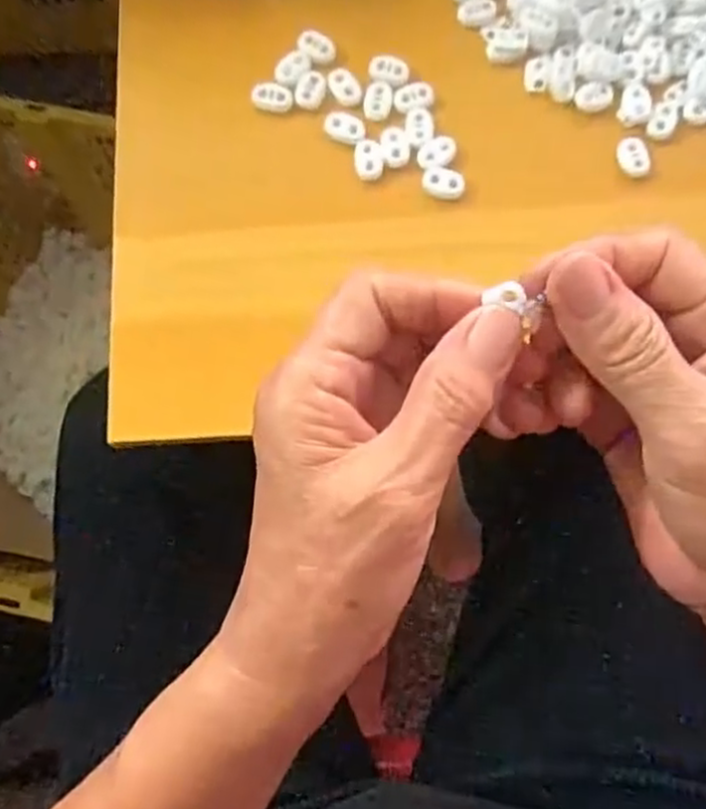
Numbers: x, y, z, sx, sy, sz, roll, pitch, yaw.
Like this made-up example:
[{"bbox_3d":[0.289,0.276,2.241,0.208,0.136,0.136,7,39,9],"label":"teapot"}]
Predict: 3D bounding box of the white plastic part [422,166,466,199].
[{"bbox_3d":[0.049,-0.120,0.391,0.022,0.004,0.017,7,76,2],"label":"white plastic part"}]

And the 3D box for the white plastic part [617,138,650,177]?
[{"bbox_3d":[0.152,-0.134,0.393,0.015,0.004,0.022,-9,76,-2],"label":"white plastic part"}]

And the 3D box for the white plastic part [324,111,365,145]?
[{"bbox_3d":[-0.004,-0.152,0.398,0.022,0.004,0.017,25,77,6],"label":"white plastic part"}]

